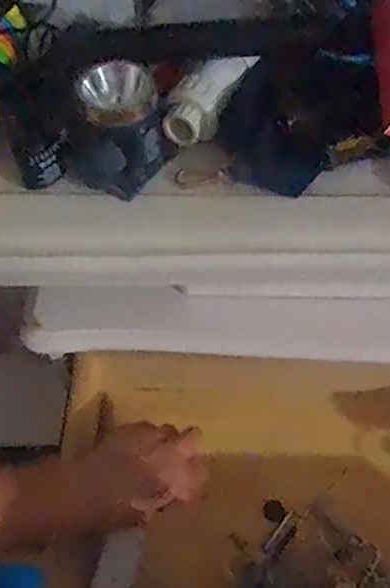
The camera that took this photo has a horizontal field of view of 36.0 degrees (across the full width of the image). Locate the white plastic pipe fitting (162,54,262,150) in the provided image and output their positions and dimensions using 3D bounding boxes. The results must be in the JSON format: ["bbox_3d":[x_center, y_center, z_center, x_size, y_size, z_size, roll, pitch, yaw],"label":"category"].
[{"bbox_3d":[0.009,-0.136,0.408,0.030,0.027,0.084,22,58,16],"label":"white plastic pipe fitting"}]

